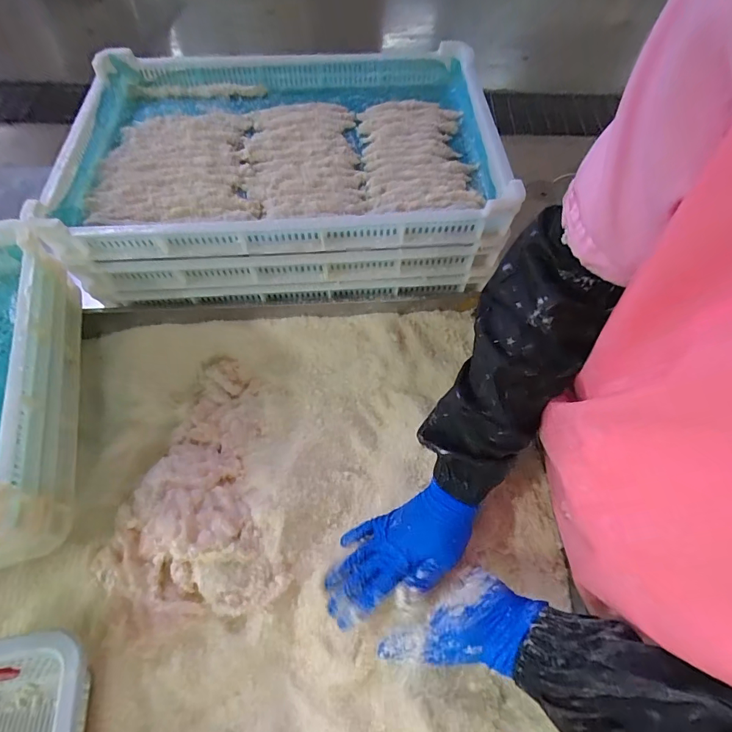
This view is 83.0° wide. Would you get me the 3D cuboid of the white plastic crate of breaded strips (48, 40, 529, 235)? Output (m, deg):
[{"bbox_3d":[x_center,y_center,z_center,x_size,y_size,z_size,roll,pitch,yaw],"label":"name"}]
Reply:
[{"bbox_3d":[-0.117,-0.324,0.613,0.596,0.071,0.400,-3,60,0],"label":"white plastic crate of breaded strips"}]

